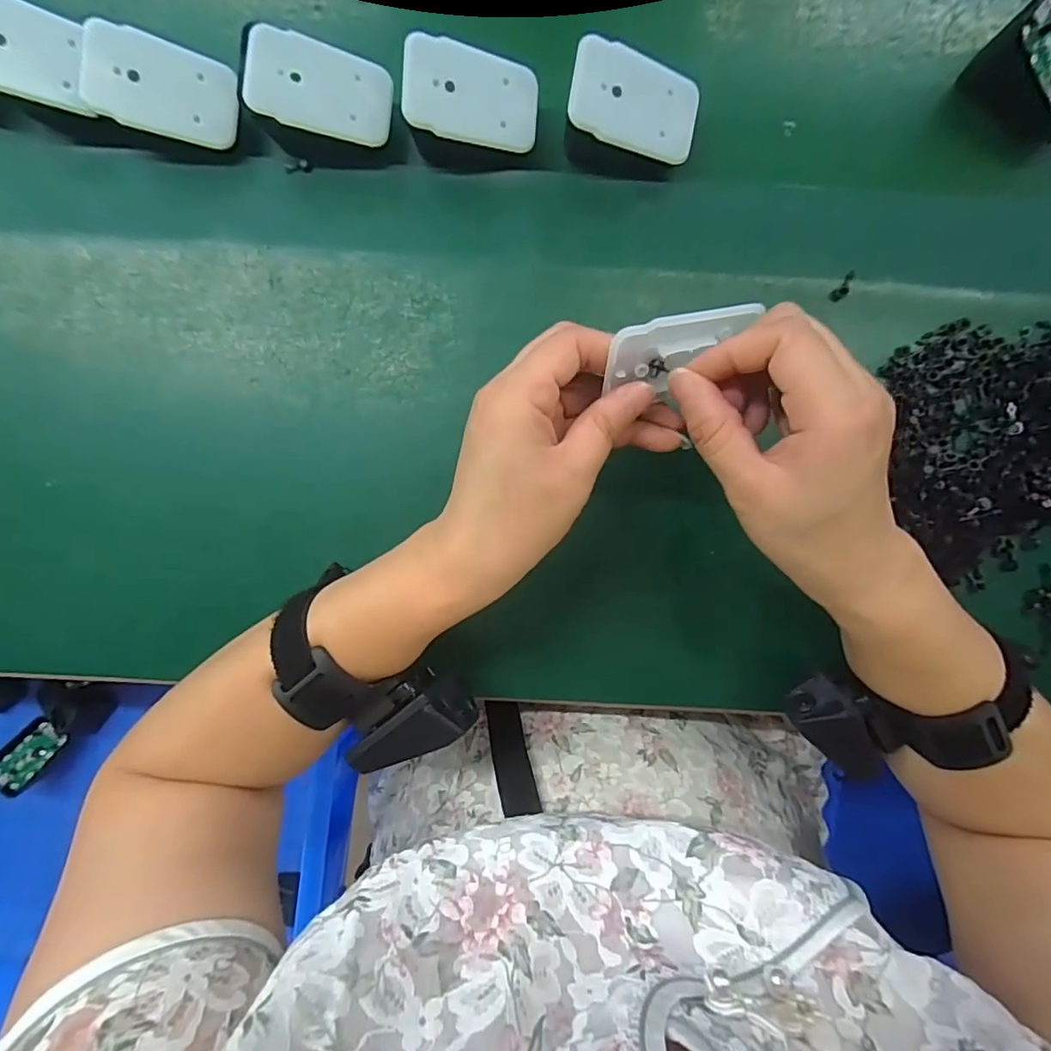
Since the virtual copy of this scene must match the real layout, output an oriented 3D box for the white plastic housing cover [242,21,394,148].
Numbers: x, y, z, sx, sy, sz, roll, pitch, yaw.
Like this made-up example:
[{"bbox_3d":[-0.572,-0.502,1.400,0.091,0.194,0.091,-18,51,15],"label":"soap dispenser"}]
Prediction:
[{"bbox_3d":[-0.103,-0.220,0.268,0.068,0.004,0.042,3,94,-21],"label":"white plastic housing cover"}]

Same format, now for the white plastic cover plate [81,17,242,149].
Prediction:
[{"bbox_3d":[-0.184,-0.221,0.268,0.067,0.007,0.042,5,100,-21],"label":"white plastic cover plate"}]

